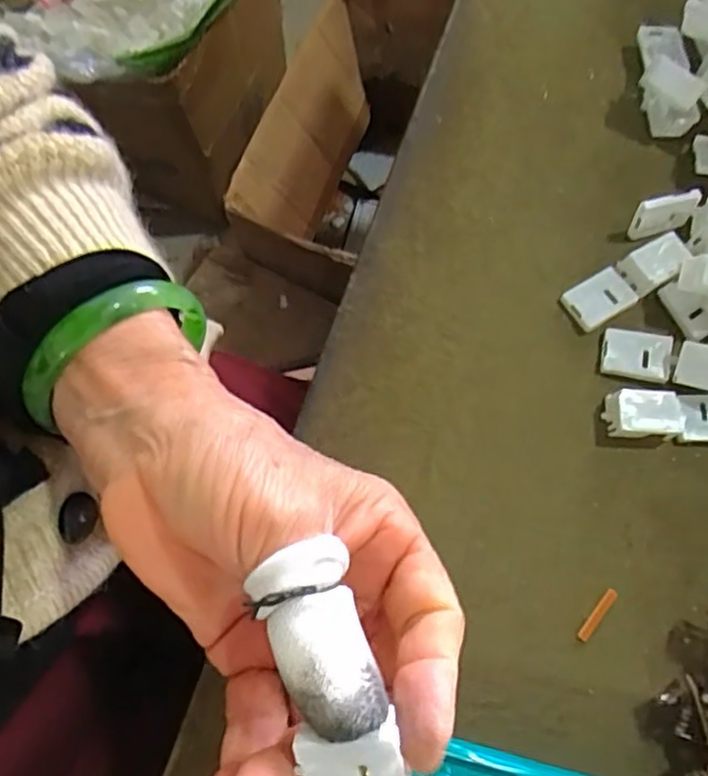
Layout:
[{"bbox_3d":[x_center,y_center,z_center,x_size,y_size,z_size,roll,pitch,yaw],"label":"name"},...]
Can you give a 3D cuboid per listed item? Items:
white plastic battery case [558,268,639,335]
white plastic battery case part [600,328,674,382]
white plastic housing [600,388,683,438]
[{"bbox_3d":[0.104,-0.038,0.281,0.029,0.004,0.020,-31,77,-10],"label":"white plastic battery case"},{"bbox_3d":[0.116,-0.014,0.273,0.027,0.004,0.020,11,74,2],"label":"white plastic battery case part"},{"bbox_3d":[0.115,0.011,0.265,0.027,0.011,0.019,5,73,0],"label":"white plastic housing"}]

